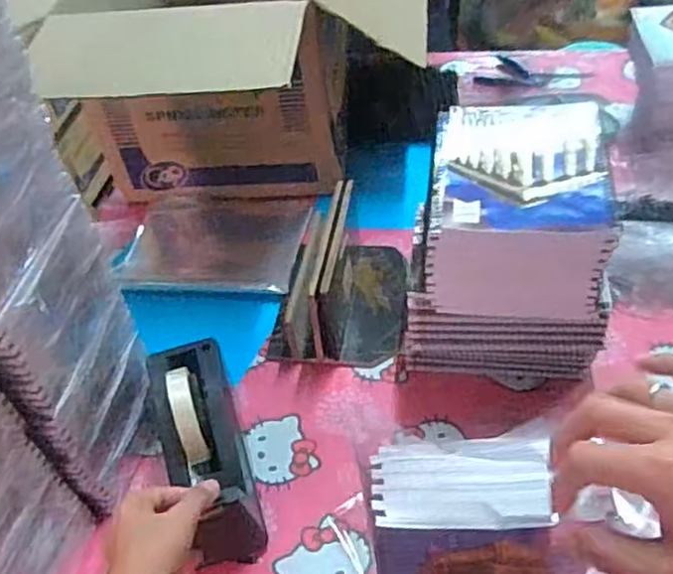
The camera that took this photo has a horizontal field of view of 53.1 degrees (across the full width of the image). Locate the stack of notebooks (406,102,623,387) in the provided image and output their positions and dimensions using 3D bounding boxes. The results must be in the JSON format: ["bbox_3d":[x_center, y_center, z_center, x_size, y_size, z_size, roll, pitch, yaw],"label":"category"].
[{"bbox_3d":[0.180,-0.042,0.720,0.190,0.230,0.201,3,46,11],"label":"stack of notebooks"}]

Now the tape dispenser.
[{"bbox_3d":[-0.135,0.147,0.660,0.077,0.124,0.215,-17,48,-9],"label":"tape dispenser"}]

